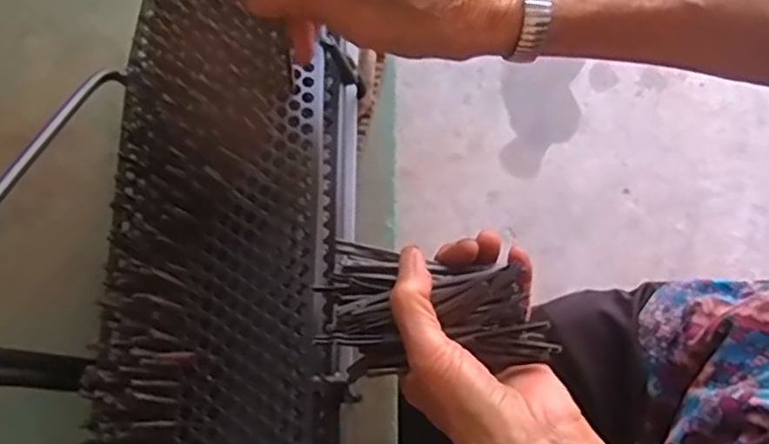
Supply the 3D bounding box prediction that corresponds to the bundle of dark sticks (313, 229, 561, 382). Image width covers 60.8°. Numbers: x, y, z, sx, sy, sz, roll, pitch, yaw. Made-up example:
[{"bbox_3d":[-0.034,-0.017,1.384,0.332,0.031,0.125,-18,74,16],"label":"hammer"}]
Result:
[{"bbox_3d":[0.028,0.050,0.350,0.118,0.029,0.067,5,70,9],"label":"bundle of dark sticks"}]

